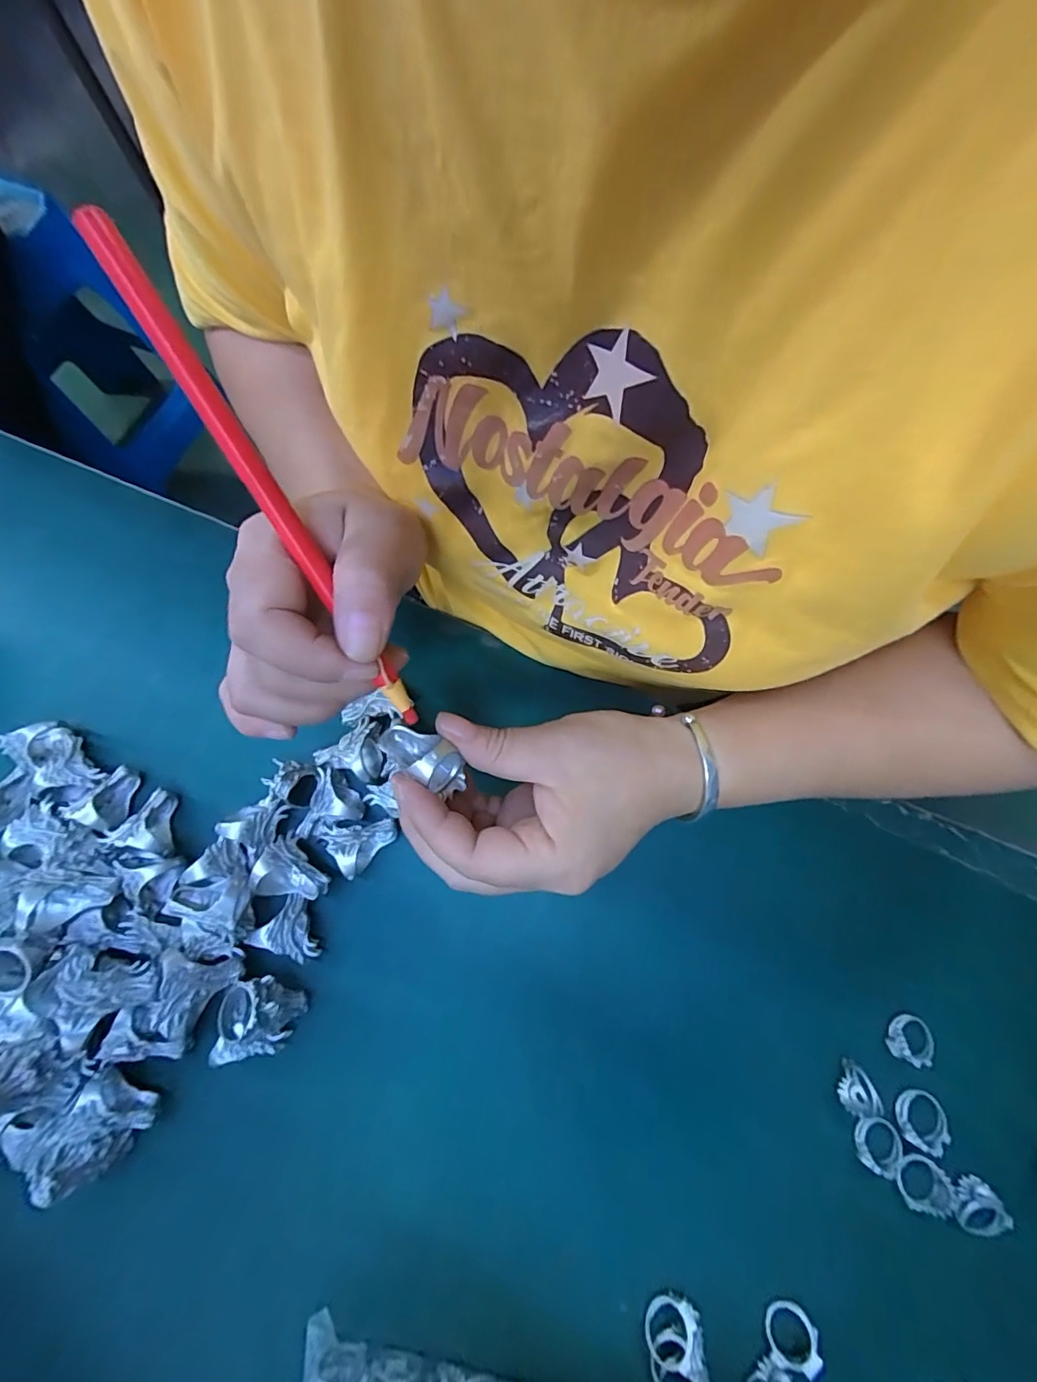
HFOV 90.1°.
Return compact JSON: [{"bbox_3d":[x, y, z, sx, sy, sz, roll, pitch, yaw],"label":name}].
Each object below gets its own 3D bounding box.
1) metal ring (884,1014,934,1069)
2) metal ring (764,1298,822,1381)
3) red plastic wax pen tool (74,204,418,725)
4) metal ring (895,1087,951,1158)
[{"bbox_3d":[0.197,0.174,0.258,0.021,0.007,0.021,0,74,0],"label":"metal ring"},{"bbox_3d":[0.120,0.283,0.226,0.021,0.004,0.022,-17,45,18],"label":"metal ring"},{"bbox_3d":[-0.078,-0.058,0.170,0.009,0.006,0.166,-31,112,-8],"label":"red plastic wax pen tool"},{"bbox_3d":[0.194,0.205,0.247,0.022,0.004,0.024,0,74,0],"label":"metal ring"}]

